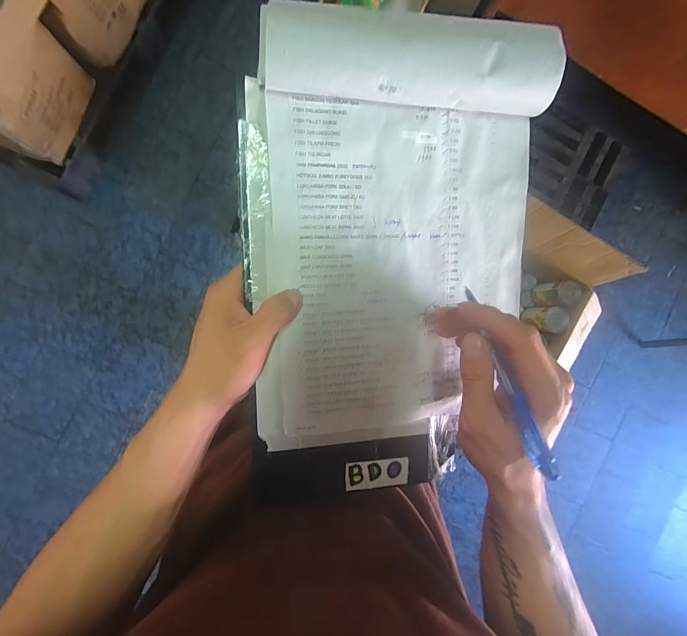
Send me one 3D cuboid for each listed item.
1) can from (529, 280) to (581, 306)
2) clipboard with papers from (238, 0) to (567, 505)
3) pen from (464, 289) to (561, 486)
[{"bbox_3d":[0.650,-0.074,1.052,0.071,0.120,0.076,0,90,-5],"label":"can"},{"bbox_3d":[0.044,-0.026,0.274,0.230,0.034,0.362,-2,100,-13],"label":"clipboard with papers"},{"bbox_3d":[0.108,0.040,0.230,0.008,0.010,0.126,-13,67,-6],"label":"pen"}]

